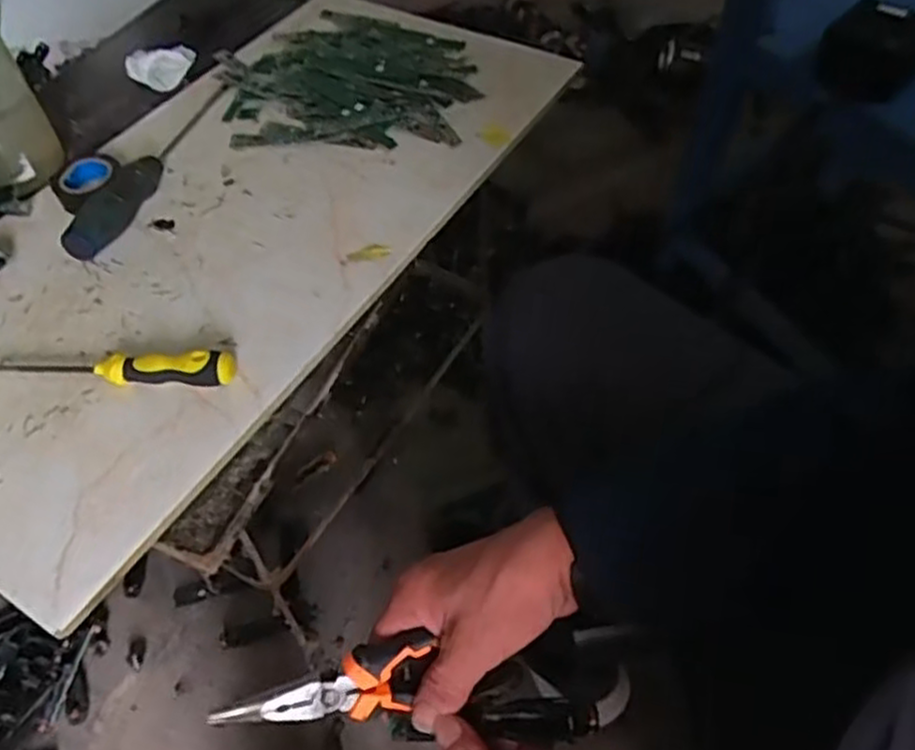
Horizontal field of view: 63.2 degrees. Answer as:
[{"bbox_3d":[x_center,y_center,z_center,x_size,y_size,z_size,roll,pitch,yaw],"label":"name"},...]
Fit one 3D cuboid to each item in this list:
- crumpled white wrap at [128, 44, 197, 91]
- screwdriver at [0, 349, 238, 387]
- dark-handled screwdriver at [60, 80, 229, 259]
[{"bbox_3d":[-0.280,-0.293,0.704,0.062,0.031,0.033,-17,53,-10],"label":"crumpled white wrap"},{"bbox_3d":[-0.216,-0.005,0.465,0.152,0.021,0.018,-1,52,3],"label":"screwdriver"},{"bbox_3d":[-0.245,-0.176,0.596,0.035,0.031,0.228,6,52,8],"label":"dark-handled screwdriver"}]

